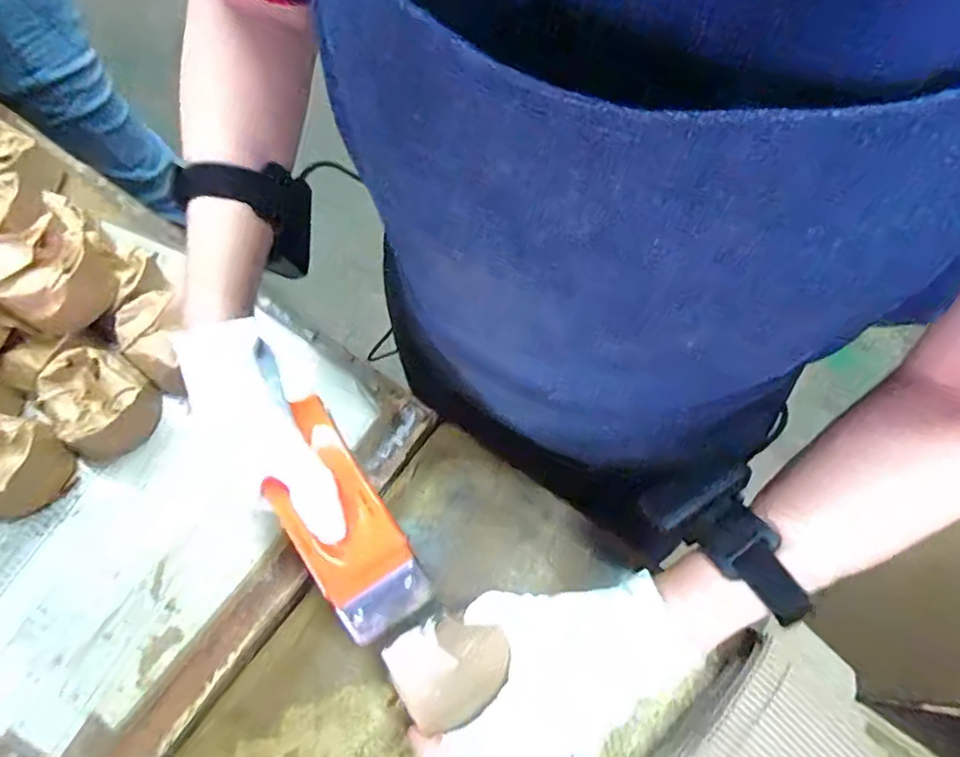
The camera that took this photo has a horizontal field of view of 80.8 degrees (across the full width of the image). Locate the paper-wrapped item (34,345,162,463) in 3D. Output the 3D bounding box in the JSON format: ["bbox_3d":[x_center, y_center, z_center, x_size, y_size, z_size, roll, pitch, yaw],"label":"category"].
[{"bbox_3d":[-0.309,0.020,0.458,0.077,0.052,0.072,33,70,13],"label":"paper-wrapped item"}]

